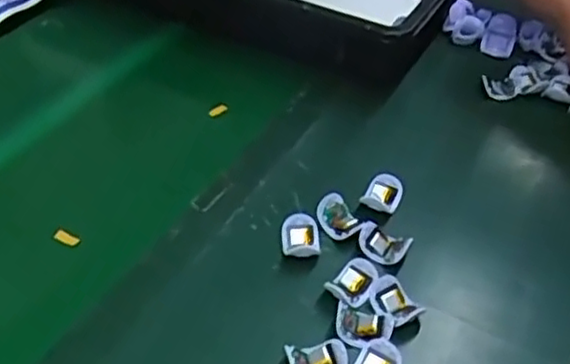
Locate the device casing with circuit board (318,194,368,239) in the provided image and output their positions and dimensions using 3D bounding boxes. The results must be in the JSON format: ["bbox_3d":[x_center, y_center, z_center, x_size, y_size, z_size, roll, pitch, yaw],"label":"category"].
[{"bbox_3d":[0.047,0.031,0.598,0.033,0.017,0.042,-17,46,-23],"label":"device casing with circuit board"}]

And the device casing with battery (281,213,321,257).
[{"bbox_3d":[0.014,0.047,0.583,0.032,0.019,0.037,4,42,-2],"label":"device casing with battery"}]

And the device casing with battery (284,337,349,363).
[{"bbox_3d":[0.023,0.128,0.492,0.043,0.012,0.036,-9,44,-16],"label":"device casing with battery"}]

